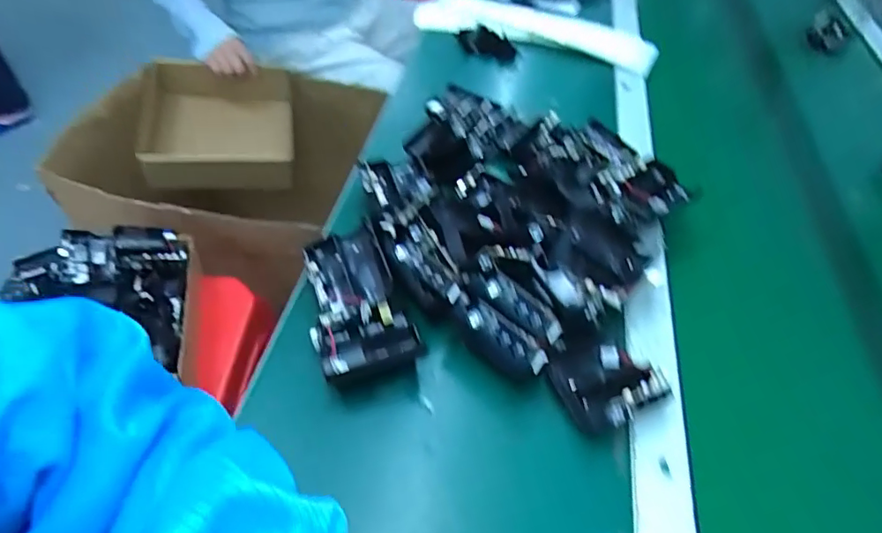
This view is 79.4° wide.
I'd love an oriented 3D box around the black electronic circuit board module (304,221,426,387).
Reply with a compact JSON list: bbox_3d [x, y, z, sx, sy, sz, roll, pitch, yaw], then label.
[{"bbox_3d":[-0.071,0.030,0.451,0.081,0.030,0.152,-14,50,-9],"label":"black electronic circuit board module"}]

